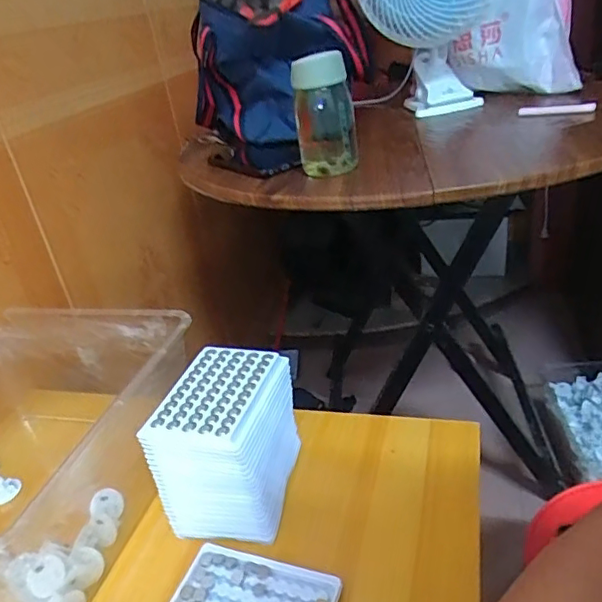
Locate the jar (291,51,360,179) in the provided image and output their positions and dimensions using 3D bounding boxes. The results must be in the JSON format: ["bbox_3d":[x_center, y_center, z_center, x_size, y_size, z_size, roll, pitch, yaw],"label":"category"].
[{"bbox_3d":[0.028,-0.215,0.640,0.069,0.135,0.061,-6,31,6],"label":"jar"}]

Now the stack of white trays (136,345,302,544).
[{"bbox_3d":[-0.067,0.130,0.521,0.103,0.116,0.124,1,31,13],"label":"stack of white trays"}]

